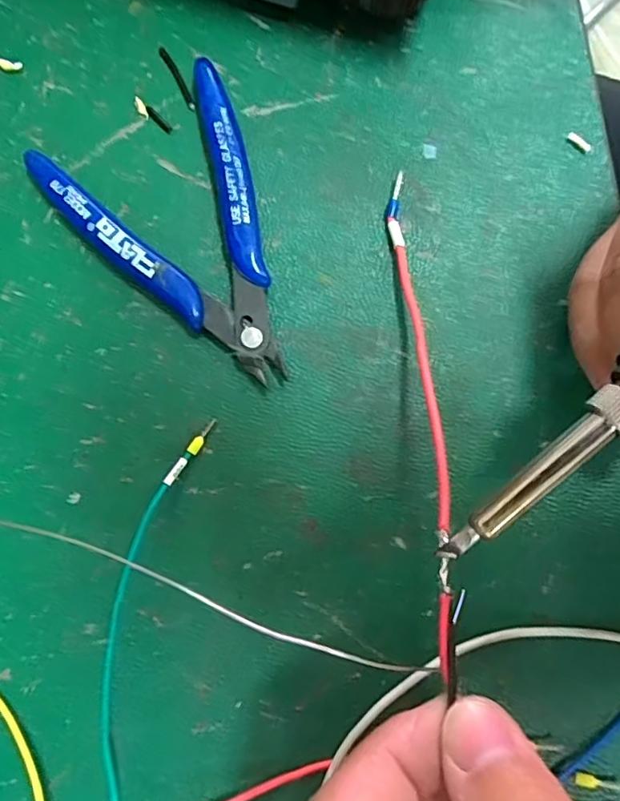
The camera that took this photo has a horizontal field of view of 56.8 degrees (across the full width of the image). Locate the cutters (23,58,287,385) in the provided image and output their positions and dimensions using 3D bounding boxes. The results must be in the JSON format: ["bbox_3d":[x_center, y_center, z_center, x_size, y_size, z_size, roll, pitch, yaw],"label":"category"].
[{"bbox_3d":[-0.046,-0.056,0.206,0.073,0.014,0.113,-26,80,-3],"label":"cutters"}]

